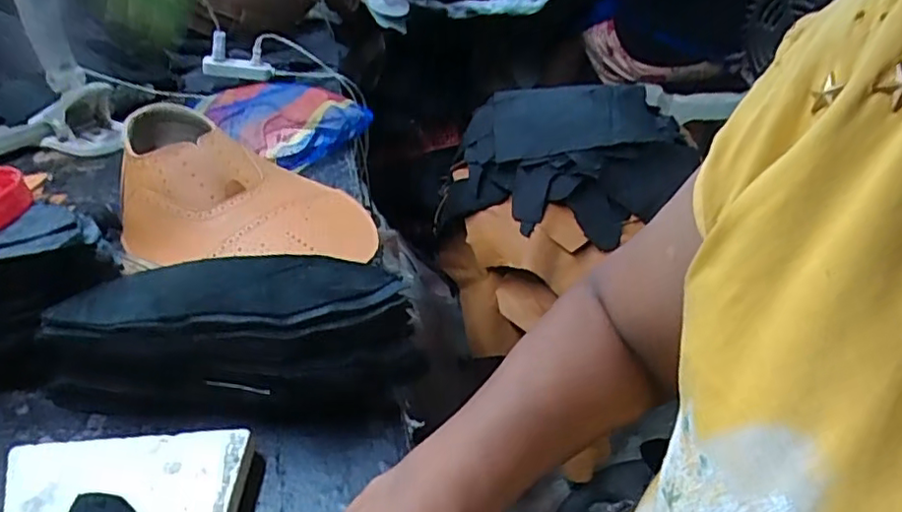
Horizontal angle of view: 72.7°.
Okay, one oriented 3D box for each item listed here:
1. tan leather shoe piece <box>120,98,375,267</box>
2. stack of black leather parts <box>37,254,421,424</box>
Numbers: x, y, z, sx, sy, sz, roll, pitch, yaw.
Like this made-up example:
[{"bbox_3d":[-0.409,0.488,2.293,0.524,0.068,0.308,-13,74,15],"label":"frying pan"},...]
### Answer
[{"bbox_3d":[-0.201,-0.069,0.598,0.246,0.087,0.181,-4,34,-1],"label":"tan leather shoe piece"},{"bbox_3d":[-0.146,0.055,0.416,0.237,0.084,0.084,0,34,6],"label":"stack of black leather parts"}]

